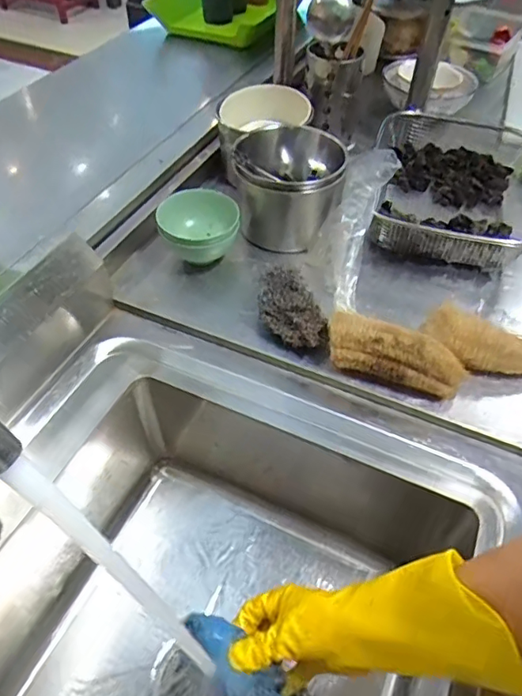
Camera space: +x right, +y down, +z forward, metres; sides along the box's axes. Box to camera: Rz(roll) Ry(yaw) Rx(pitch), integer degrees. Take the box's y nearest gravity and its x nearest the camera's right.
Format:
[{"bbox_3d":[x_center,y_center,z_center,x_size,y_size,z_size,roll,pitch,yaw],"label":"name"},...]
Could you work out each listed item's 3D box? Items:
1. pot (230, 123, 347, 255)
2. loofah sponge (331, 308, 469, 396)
[{"bbox_3d":[0.038,-0.225,0.762,0.144,0.149,0.145,1,51,-2],"label":"pot"},{"bbox_3d":[0.153,0.010,0.610,0.152,0.064,0.051,16,52,11],"label":"loofah sponge"}]

